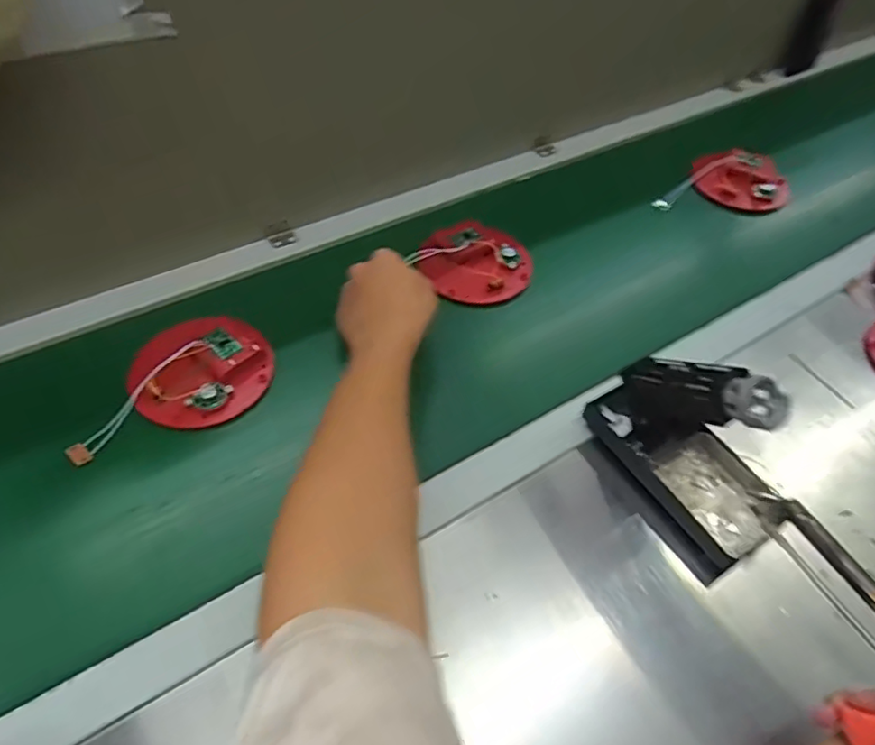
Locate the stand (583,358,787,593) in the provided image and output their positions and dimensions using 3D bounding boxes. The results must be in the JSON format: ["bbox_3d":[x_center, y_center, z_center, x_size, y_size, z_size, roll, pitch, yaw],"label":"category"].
[{"bbox_3d":[0.205,0.050,0.452,0.083,0.122,0.163,-22,57,-21],"label":"stand"}]

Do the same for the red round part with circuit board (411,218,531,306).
[{"bbox_3d":[0.043,-0.124,0.643,0.117,0.033,0.112,2,51,-3],"label":"red round part with circuit board"}]

